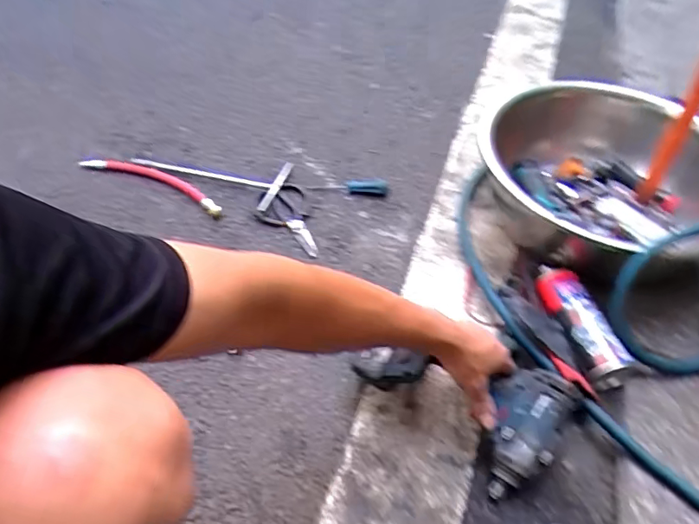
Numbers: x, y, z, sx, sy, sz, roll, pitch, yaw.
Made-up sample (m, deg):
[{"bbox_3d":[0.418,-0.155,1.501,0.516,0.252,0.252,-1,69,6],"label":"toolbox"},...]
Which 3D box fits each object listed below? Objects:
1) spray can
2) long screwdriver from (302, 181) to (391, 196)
[{"bbox_3d":[0.314,0.079,0.719,0.069,0.062,0.184,-14,49,-11],"label":"spray can"},{"bbox_3d":[-0.004,-0.137,0.945,0.149,0.018,0.033,2,48,3],"label":"long screwdriver"}]

